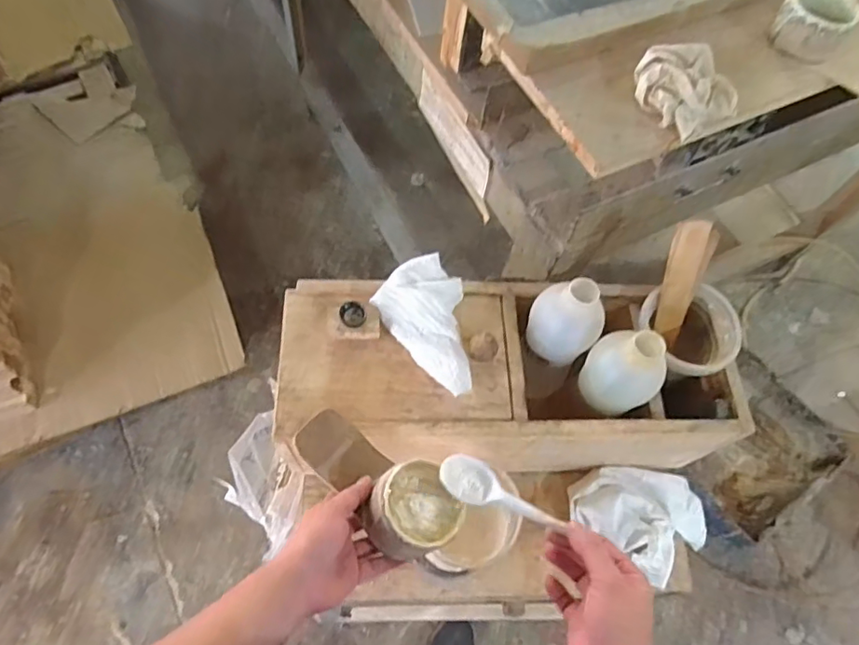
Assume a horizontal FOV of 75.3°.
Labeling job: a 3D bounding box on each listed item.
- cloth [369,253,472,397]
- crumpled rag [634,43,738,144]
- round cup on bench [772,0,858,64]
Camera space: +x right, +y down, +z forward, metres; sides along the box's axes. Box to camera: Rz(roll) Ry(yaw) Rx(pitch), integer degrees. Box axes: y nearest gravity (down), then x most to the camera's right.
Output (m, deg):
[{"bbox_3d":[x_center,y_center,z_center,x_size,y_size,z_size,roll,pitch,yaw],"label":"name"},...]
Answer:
[{"bbox_3d":[0.012,-0.003,0.633,0.097,0.025,0.154,-39,73,-15],"label":"cloth"},{"bbox_3d":[0.272,-0.252,0.593,0.097,0.037,0.098,-29,71,-17],"label":"crumpled rag"},{"bbox_3d":[0.441,-0.345,0.641,0.081,0.054,0.070,38,68,13],"label":"round cup on bench"}]

